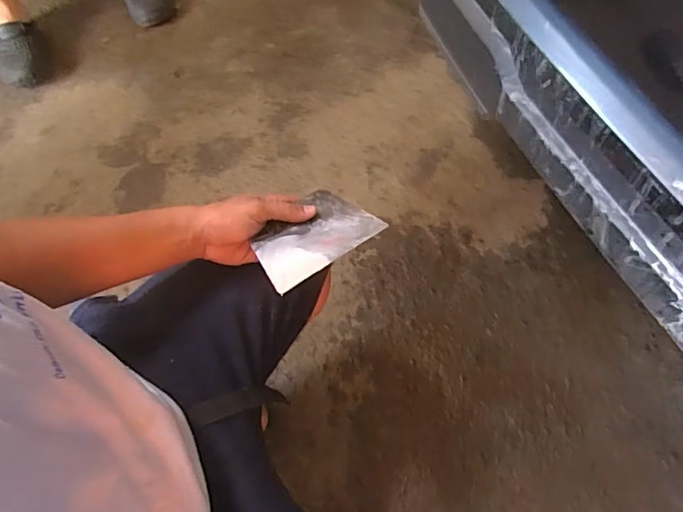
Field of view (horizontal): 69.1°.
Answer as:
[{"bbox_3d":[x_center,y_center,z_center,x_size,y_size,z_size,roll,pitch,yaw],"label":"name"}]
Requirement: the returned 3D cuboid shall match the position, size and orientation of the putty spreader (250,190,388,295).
[{"bbox_3d":[-0.034,-0.022,0.552,0.140,0.005,0.090,-35,57,-25],"label":"putty spreader"}]

